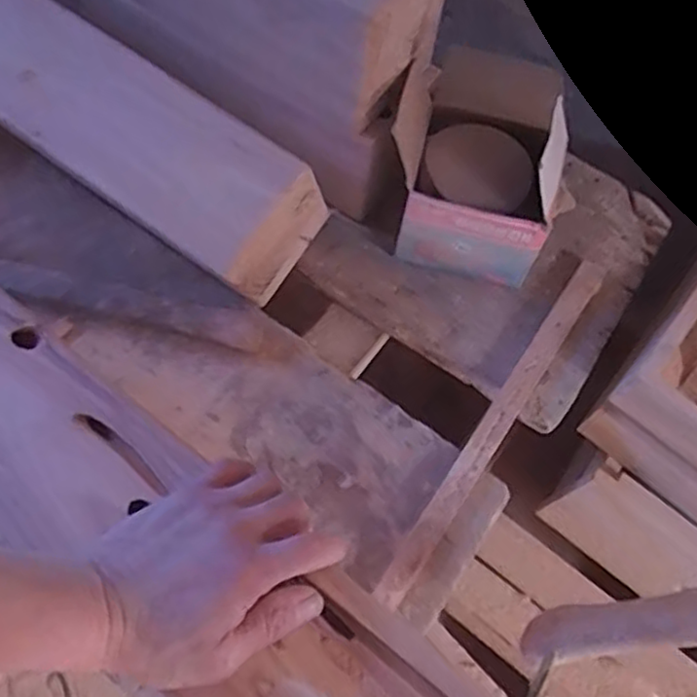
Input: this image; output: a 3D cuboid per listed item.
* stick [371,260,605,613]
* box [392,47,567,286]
[{"bbox_3d":[0.136,0.056,0.619,0.027,0.016,0.384,34,64,12],"label":"stick"},{"bbox_3d":[0.112,-0.157,0.654,0.156,0.151,0.128,16,62,2],"label":"box"}]

